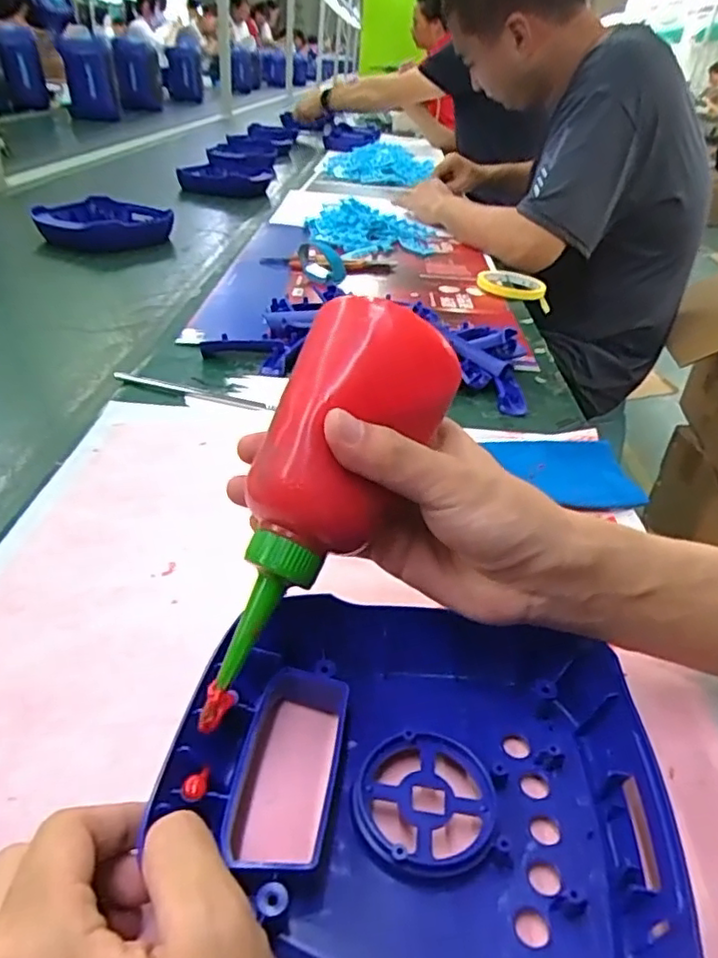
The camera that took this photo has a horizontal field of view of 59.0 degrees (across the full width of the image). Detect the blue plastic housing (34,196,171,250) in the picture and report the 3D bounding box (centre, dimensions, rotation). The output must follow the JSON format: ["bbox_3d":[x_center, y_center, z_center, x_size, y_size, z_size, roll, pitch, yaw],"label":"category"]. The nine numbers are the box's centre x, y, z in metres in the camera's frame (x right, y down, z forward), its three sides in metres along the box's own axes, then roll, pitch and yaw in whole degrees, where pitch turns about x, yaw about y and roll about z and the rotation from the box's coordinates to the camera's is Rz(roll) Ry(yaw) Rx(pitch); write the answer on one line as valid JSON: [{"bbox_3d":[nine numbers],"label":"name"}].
[{"bbox_3d":[-0.401,-0.400,0.991,0.168,0.044,0.165,4,34,-3],"label":"blue plastic housing"}]

